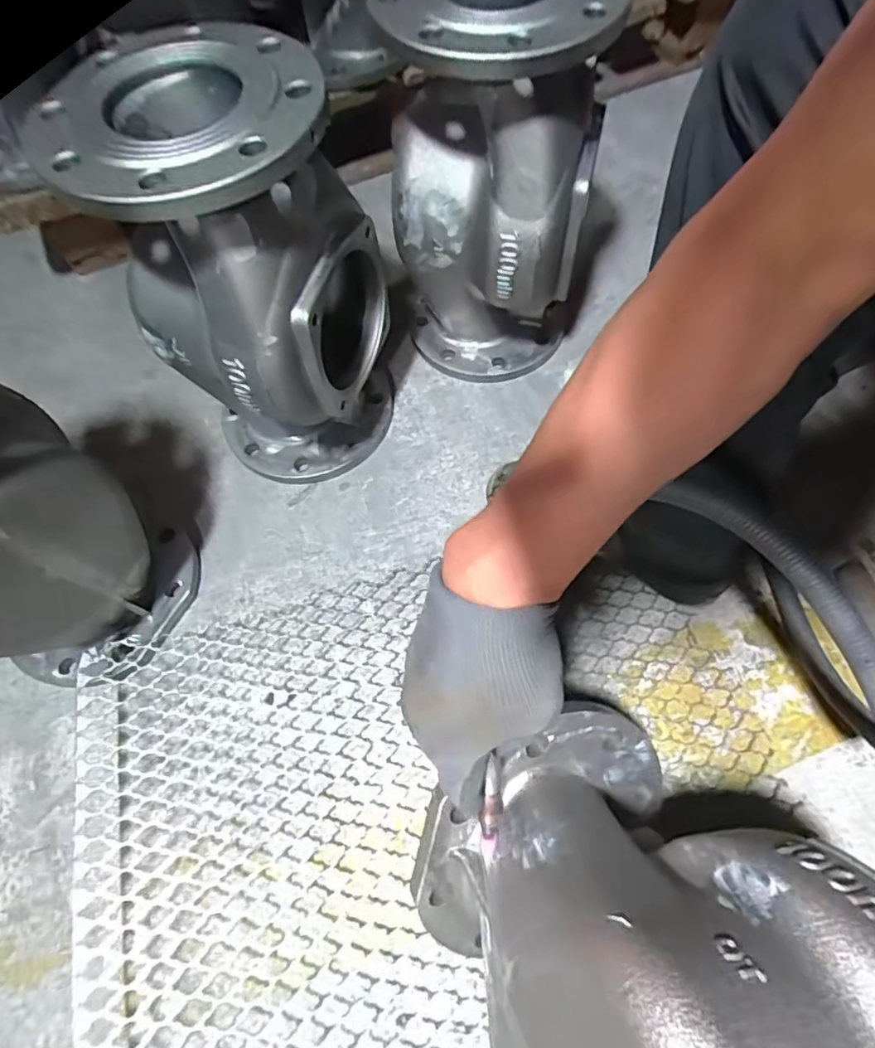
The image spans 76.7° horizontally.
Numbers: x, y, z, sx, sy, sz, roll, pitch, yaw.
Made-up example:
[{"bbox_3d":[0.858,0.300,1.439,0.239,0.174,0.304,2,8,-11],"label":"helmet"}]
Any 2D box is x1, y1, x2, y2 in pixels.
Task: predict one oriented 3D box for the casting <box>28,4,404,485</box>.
[{"bbox_3d":[-0.169,-0.212,0.547,0.193,0.397,0.188,-1,64,2],"label":"casting"}]

